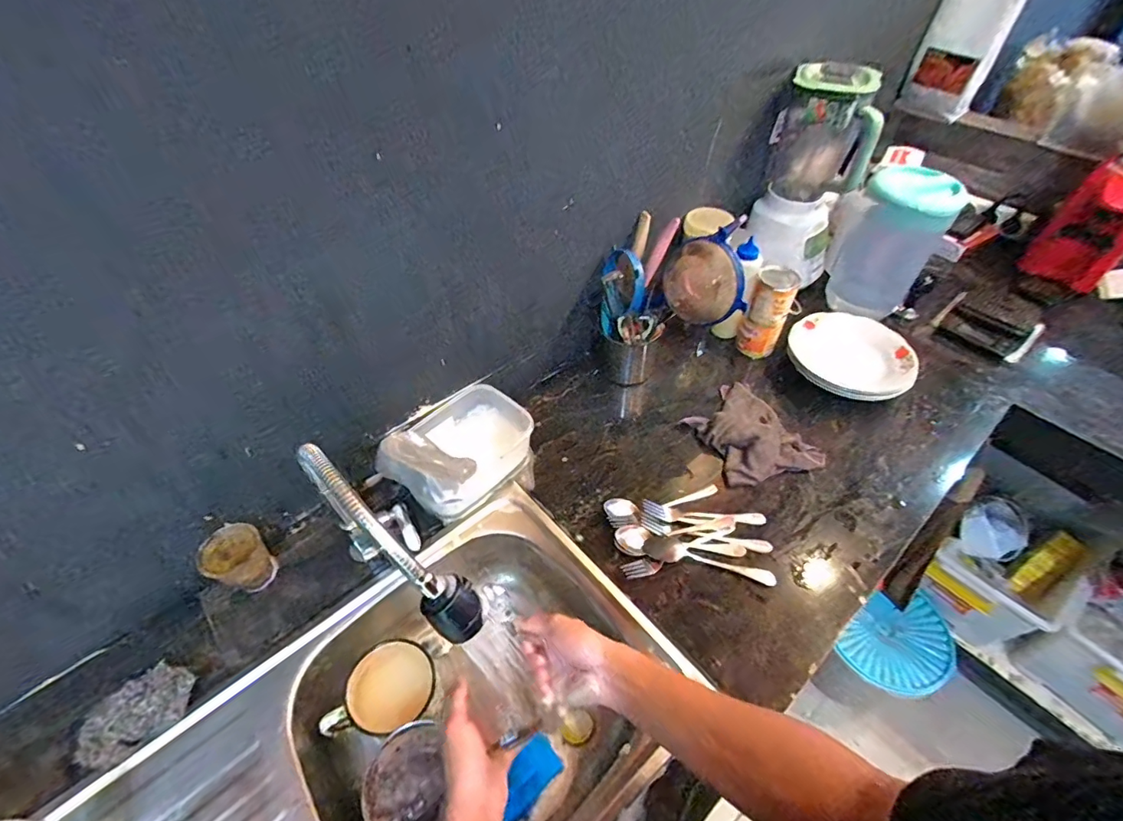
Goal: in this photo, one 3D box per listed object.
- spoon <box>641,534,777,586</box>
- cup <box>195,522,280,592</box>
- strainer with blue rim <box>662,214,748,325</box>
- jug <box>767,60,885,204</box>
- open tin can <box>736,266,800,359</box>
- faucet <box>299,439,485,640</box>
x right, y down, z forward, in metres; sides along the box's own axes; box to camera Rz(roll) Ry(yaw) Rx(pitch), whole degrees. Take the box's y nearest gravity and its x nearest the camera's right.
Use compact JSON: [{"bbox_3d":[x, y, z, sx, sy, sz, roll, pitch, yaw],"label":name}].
[{"bbox_3d":[0.202,0.205,0.688,0.176,0.014,0.038,11,49,12],"label":"spoon"},{"bbox_3d":[-0.423,0.202,0.664,0.072,0.089,0.069,0,49,0],"label":"cup"},{"bbox_3d":[0.217,-0.201,0.739,0.132,0.147,0.046,28,54,21],"label":"strainer with blue rim"},{"bbox_3d":[0.484,-0.502,0.922,0.179,0.218,0.131,22,53,18],"label":"jug"},{"bbox_3d":[0.375,-0.175,0.917,0.067,0.159,0.067,0,49,0],"label":"open tin can"},{"bbox_3d":[-0.169,0.140,0.528,0.057,0.259,0.261,-31,56,-24],"label":"faucet"}]

